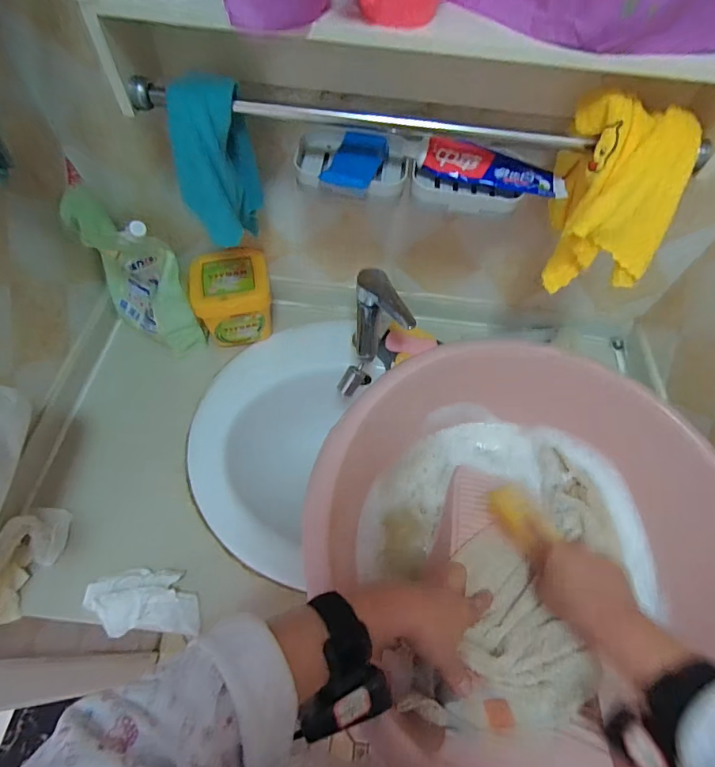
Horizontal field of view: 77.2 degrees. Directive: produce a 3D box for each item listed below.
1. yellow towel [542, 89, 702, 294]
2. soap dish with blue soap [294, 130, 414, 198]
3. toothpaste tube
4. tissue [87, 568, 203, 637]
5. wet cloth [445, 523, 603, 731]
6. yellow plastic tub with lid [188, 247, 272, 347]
[{"bbox_3d":[0.259,-0.183,0.463,0.114,0.159,0.103,9,60,2],"label":"yellow towel"},{"bbox_3d":[-0.006,-0.256,0.511,0.125,0.032,0.107,0,60,-4],"label":"soap dish with blue soap"},{"bbox_3d":[0.150,-0.237,0.494,0.166,0.028,0.041,6,60,-1],"label":"toothpaste tube"},{"bbox_3d":[-0.257,0.257,0.531,0.126,0.038,0.073,-1,60,-4],"label":"tissue"},{"bbox_3d":[0.170,0.243,0.459,0.142,0.036,0.216,16,34,3],"label":"wet cloth"},{"bbox_3d":[-0.197,-0.138,0.722,0.114,0.101,0.116,2,60,-3],"label":"yellow plastic tub with lid"}]

